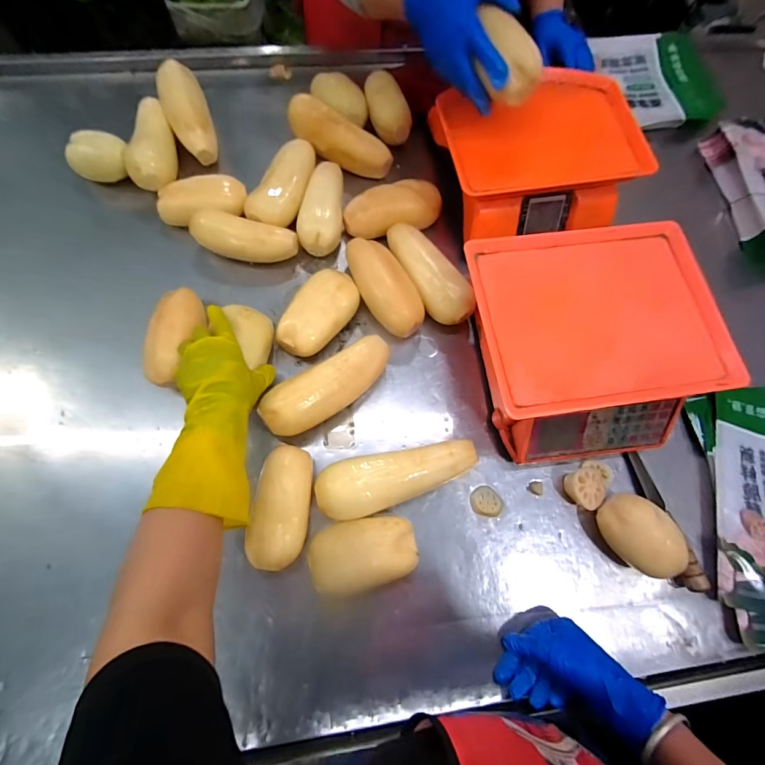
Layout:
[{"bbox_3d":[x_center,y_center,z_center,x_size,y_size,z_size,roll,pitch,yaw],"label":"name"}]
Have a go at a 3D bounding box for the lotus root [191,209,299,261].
[{"bbox_3d":[-0.209,-0.211,0.589,0.158,0.069,0.064,6,73,-2],"label":"lotus root"}]

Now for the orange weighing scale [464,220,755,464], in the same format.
[{"bbox_3d":[0.265,-0.054,0.510,0.289,0.111,0.281,-6,75,-6],"label":"orange weighing scale"}]

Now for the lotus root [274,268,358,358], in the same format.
[{"bbox_3d":[-0.091,-0.096,0.554,0.076,0.059,0.136,36,74,6],"label":"lotus root"}]

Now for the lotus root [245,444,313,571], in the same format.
[{"bbox_3d":[-0.122,0.153,0.474,0.067,0.057,0.143,7,74,-3],"label":"lotus root"}]

